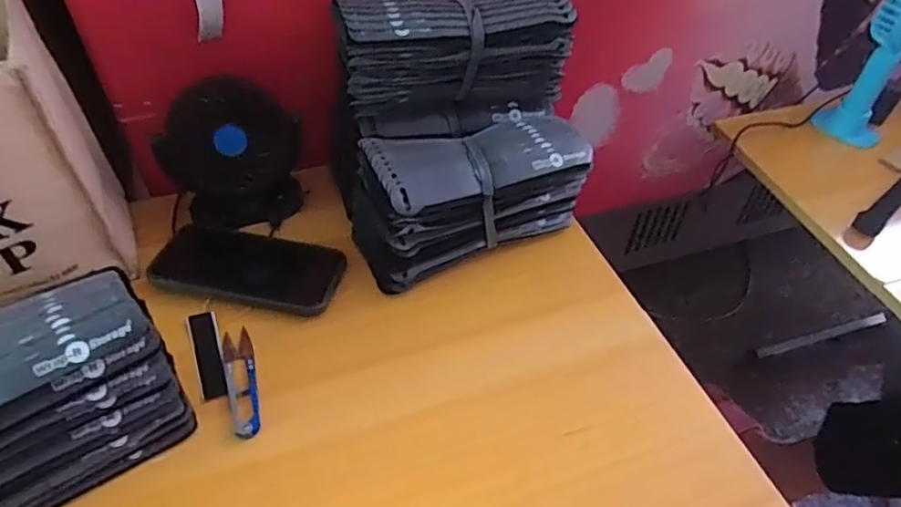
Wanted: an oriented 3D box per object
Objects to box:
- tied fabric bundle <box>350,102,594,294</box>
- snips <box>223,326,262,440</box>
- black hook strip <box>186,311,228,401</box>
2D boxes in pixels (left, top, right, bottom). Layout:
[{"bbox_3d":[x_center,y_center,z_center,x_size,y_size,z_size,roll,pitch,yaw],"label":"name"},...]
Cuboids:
[{"bbox_3d":[0.016,-0.062,0.570,0.212,0.092,0.102,-21,52,-22],"label":"tied fabric bundle"},{"bbox_3d":[-0.165,0.098,0.479,0.023,0.013,0.103,-13,49,-15],"label":"snips"},{"bbox_3d":[-0.199,0.082,0.498,0.022,0.005,0.089,-16,50,-18],"label":"black hook strip"}]

